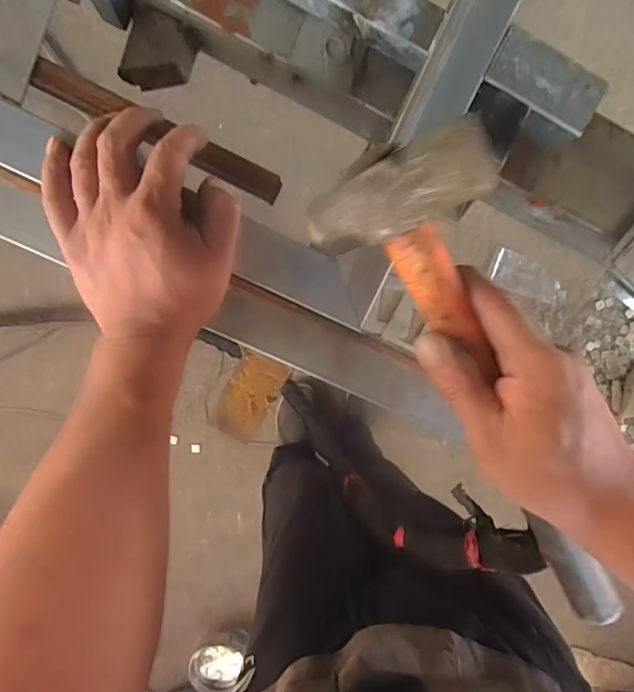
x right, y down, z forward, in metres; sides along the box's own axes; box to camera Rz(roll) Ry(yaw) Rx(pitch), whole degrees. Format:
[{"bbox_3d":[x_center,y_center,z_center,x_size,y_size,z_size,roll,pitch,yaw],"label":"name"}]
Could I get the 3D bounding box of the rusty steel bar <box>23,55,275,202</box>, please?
[{"bbox_3d":[-0.111,-0.152,0.327,0.180,0.014,0.020,24,98,-7],"label":"rusty steel bar"}]

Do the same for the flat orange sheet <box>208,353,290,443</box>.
[{"bbox_3d":[-0.068,0.052,0.463,0.049,0.009,0.089,26,98,-8],"label":"flat orange sheet"}]

